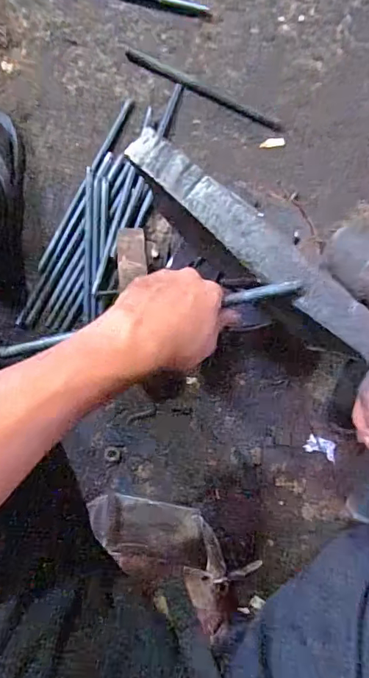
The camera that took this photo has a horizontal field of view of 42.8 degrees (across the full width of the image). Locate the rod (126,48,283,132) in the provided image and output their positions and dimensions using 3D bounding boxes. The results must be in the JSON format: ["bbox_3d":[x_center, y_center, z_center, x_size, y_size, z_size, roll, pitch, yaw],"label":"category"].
[{"bbox_3d":[0.035,-0.408,0.782,0.276,0.008,0.019,23,88,-8],"label":"rod"}]

